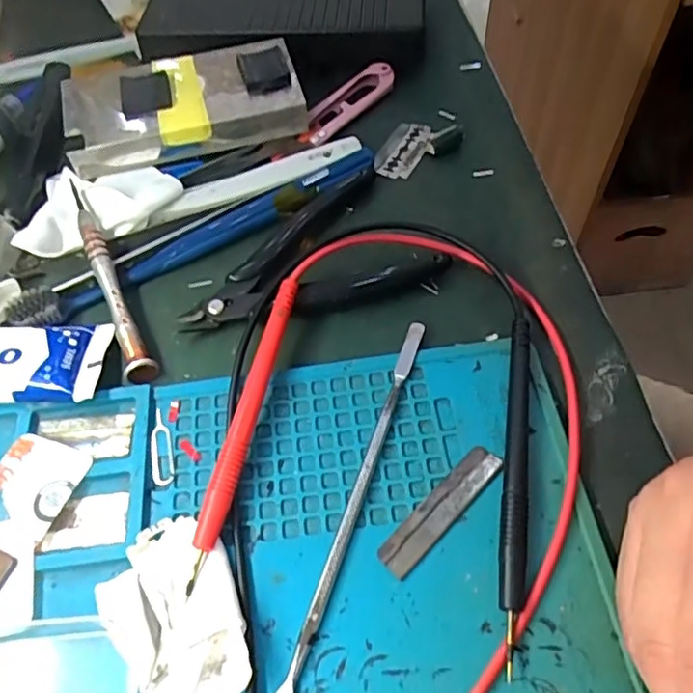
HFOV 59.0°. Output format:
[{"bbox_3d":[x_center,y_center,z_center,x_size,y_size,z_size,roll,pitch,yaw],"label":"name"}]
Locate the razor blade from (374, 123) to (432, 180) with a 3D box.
[{"bbox_3d":[0.030,-0.107,0.330,0.023,0.004,0.040,21,66,16],"label":"razor blade"}]

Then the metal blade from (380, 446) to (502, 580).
[{"bbox_3d":[0.034,0.058,0.221,0.013,0.004,0.057,39,67,24],"label":"metal blade"}]

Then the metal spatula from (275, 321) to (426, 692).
[{"bbox_3d":[0.002,0.060,0.221,0.007,0.006,0.169,15,59,13],"label":"metal spatula"}]

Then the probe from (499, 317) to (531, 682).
[{"bbox_3d":[0.062,0.045,0.222,0.009,0.013,0.127,7,58,8],"label":"probe"}]

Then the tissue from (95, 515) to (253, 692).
[{"bbox_3d":[-0.058,0.088,0.203,0.043,0.011,0.062,-23,59,-11],"label":"tissue"}]

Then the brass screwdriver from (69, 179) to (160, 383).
[{"bbox_3d":[-0.110,-0.032,0.278,0.012,0.017,0.112,-24,59,-12],"label":"brass screwdriver"}]

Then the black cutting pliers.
[{"bbox_3d":[-0.022,-0.042,0.285,0.115,0.009,0.069,-20,58,-10],"label":"black cutting pliers"}]

